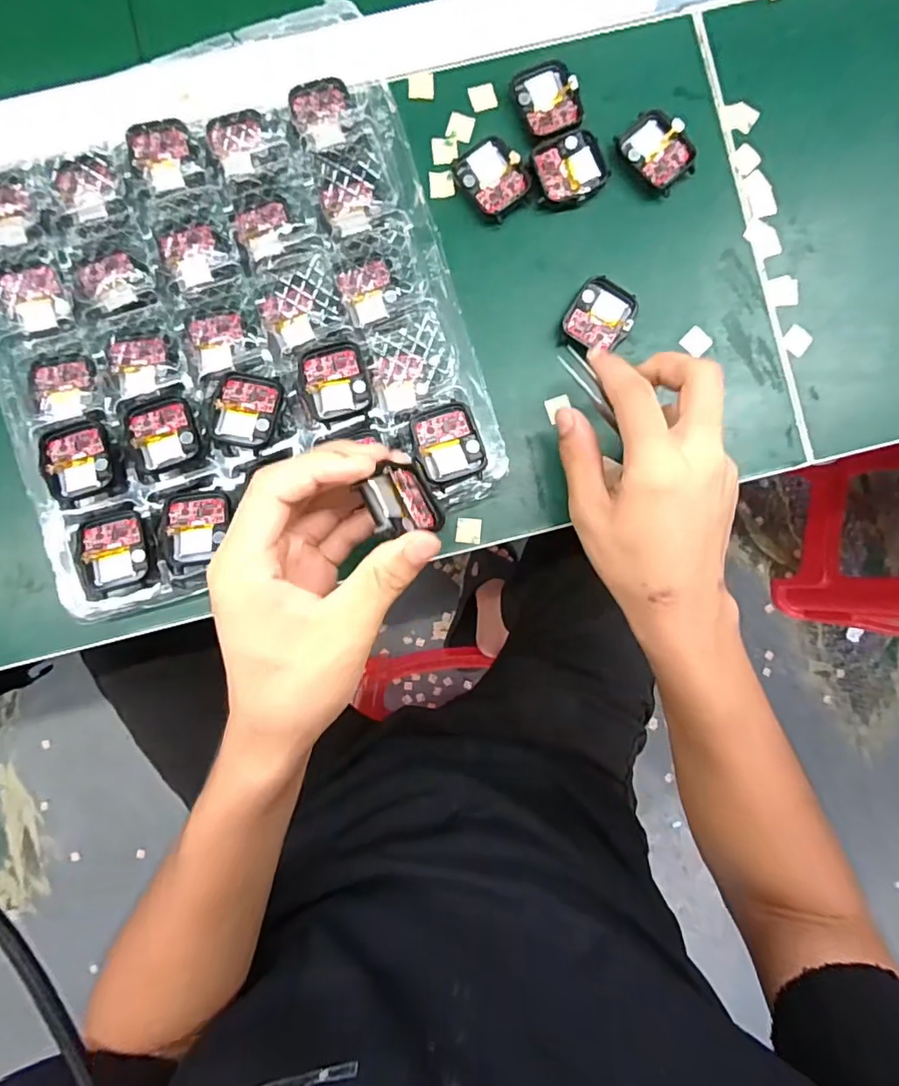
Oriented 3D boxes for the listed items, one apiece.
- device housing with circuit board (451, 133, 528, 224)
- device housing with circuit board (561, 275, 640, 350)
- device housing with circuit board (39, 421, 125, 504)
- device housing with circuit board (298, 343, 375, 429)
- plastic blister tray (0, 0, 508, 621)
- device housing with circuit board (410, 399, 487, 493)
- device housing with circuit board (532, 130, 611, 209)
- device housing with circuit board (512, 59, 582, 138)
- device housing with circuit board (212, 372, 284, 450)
[{"bbox_3d":[0.025,-0.228,0.333,0.035,0.010,0.045,-45,91,-1],"label":"device housing with circuit board"},{"bbox_3d":[0.094,-0.141,0.334,0.038,0.012,0.041,30,89,-1],"label":"device housing with circuit board"},{"bbox_3d":[-0.212,-0.048,0.307,0.038,0.007,0.047,-19,90,-2],"label":"device housing with circuit board"},{"bbox_3d":[-0.066,-0.093,0.313,0.039,0.012,0.046,-19,90,-2],"label":"device housing with circuit board"},{"bbox_3d":[-0.134,-0.131,0.318,0.270,0.033,0.284,-20,90,-2],"label":"plastic blister tray"},{"bbox_3d":[-0.001,-0.056,0.307,0.036,0.006,0.045,-18,90,-6],"label":"device housing with circuit board"},{"bbox_3d":[0.075,-0.233,0.332,0.045,0.007,0.039,-19,90,-2],"label":"device housing with circuit board"},{"bbox_3d":[0.061,-0.275,0.332,0.037,0.008,0.047,-19,90,-2],"label":"device housing with circuit board"},{"bbox_3d":[-0.117,-0.076,0.309,0.036,0.005,0.041,9,89,-1],"label":"device housing with circuit board"}]

